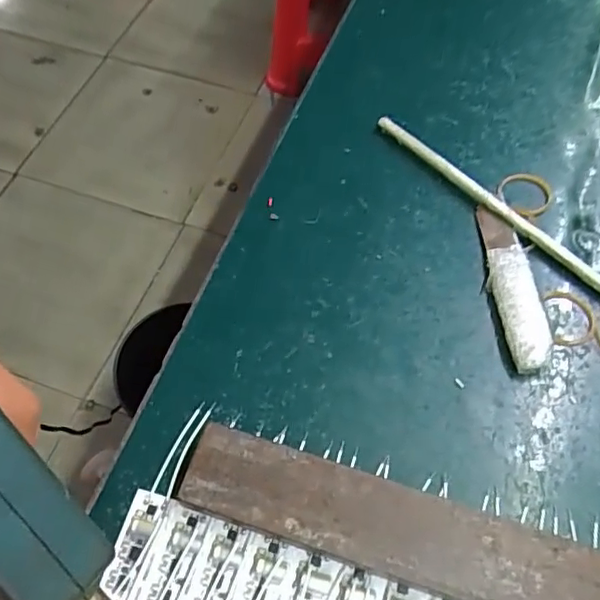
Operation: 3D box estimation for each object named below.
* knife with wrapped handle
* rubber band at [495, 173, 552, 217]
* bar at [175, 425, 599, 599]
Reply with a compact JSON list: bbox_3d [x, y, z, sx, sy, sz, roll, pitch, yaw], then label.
[{"bbox_3d":[0.108,-0.007,0.296,0.022,0.008,0.091,-3,60,-2],"label":"knife with wrapped handle"},{"bbox_3d":[0.125,-0.060,0.327,0.029,0.005,0.028,0,60,-1],"label":"rubber band"},{"bbox_3d":[0.050,0.096,0.234,0.196,0.017,0.037,16,61,8],"label":"bar"}]

